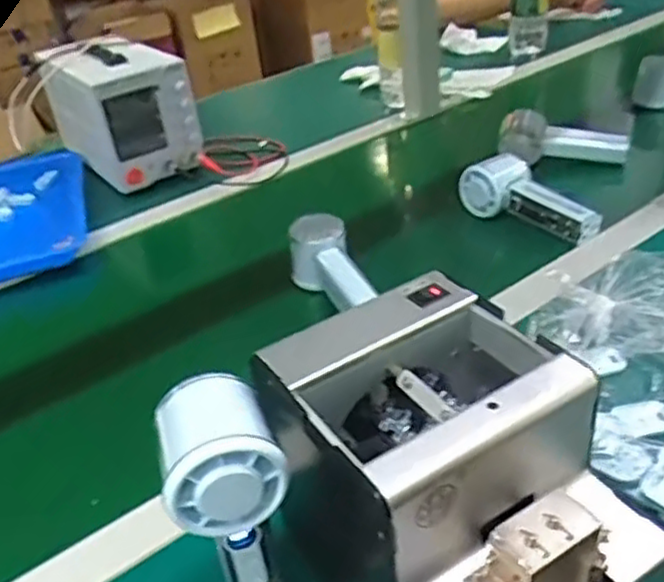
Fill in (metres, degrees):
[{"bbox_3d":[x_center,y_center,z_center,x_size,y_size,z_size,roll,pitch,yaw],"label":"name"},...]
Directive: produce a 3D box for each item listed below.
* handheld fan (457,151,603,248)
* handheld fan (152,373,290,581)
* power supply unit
[{"bbox_3d":[0.210,-0.100,0.756,0.062,0.052,0.150,-29,38,-31],"label":"handheld fan"},{"bbox_3d":[-0.050,0.117,0.371,0.055,0.145,0.059,-16,33,-13],"label":"handheld fan"},{"bbox_3d":[-0.288,-0.247,0.968,0.122,0.144,0.232,-29,38,-30],"label":"power supply unit"}]

